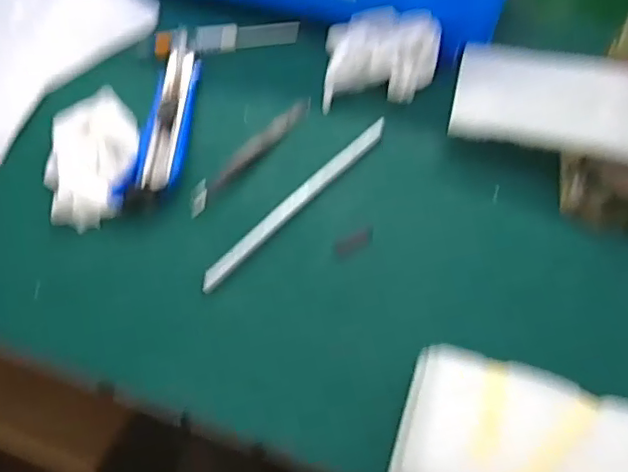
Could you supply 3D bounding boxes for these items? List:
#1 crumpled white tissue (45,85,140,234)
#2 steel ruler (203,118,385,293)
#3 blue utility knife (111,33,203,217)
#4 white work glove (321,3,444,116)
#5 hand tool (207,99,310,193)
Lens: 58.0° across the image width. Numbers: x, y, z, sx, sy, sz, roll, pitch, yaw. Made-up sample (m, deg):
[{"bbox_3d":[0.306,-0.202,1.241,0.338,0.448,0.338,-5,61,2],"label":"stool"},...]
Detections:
[{"bbox_3d":[-0.166,-0.059,0.422,0.064,0.026,0.106,5,62,2],"label":"crumpled white tissue"},{"bbox_3d":[-0.011,-0.028,0.420,0.014,0.008,0.189,39,68,19],"label":"steel ruler"},{"bbox_3d":[-0.112,-0.094,0.444,0.039,0.016,0.167,9,62,4],"label":"blue utility knife"},{"bbox_3d":[0.057,-0.148,0.469,0.095,0.035,0.081,3,62,1],"label":"white work glove"},{"bbox_3d":[-0.043,-0.074,0.449,0.015,0.004,0.113,38,68,18],"label":"hand tool"}]

